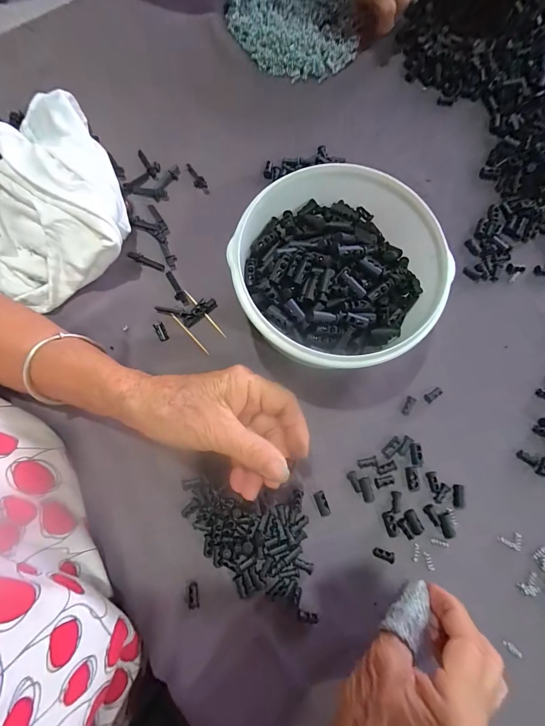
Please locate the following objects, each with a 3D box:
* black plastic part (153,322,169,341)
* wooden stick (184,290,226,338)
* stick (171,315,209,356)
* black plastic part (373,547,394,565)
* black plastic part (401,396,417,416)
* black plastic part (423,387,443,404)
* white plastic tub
[{"bbox_3d":[-0.103,-0.029,0.313,0.009,0.004,0.017,-23,79,-5],"label":"black plastic part"},{"bbox_3d":[-0.063,-0.046,0.317,0.004,0.005,0.060,-40,81,-9],"label":"wooden stick"},{"bbox_3d":[-0.076,-0.027,0.313,0.004,0.006,0.051,-44,81,-9],"label":"stick"},{"bbox_3d":[0.092,0.157,0.276,0.019,0.008,0.008,23,78,5],"label":"black plastic part"},{"bbox_3d":[0.123,0.039,0.303,0.008,0.004,0.018,26,78,5],"label":"black plastic part"},{"bbox_3d":[0.146,0.029,0.304,0.017,0.004,0.009,-37,80,-8],"label":"black plastic part"},{"bbox_3d":[0.051,-0.071,0.286,0.160,0.077,0.154,1,77,-2],"label":"white plastic tub"}]

